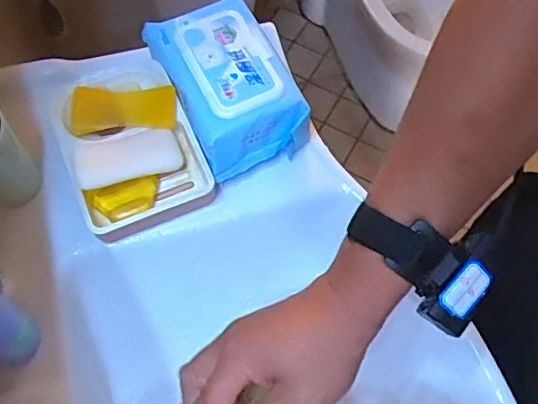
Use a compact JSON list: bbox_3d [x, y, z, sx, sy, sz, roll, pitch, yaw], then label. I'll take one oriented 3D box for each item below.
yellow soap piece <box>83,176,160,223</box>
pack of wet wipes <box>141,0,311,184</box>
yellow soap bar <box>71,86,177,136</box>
[{"bbox_3d":[-0.140,-0.001,0.565,0.068,0.030,0.032,-21,67,-10],"label":"yellow soap piece"},{"bbox_3d":[-0.043,-0.124,0.595,0.112,0.070,0.170,-26,68,-12],"label":"pack of wet wipes"},{"bbox_3d":[-0.147,-0.095,0.588,0.102,0.017,0.049,1,65,0],"label":"yellow soap bar"}]

